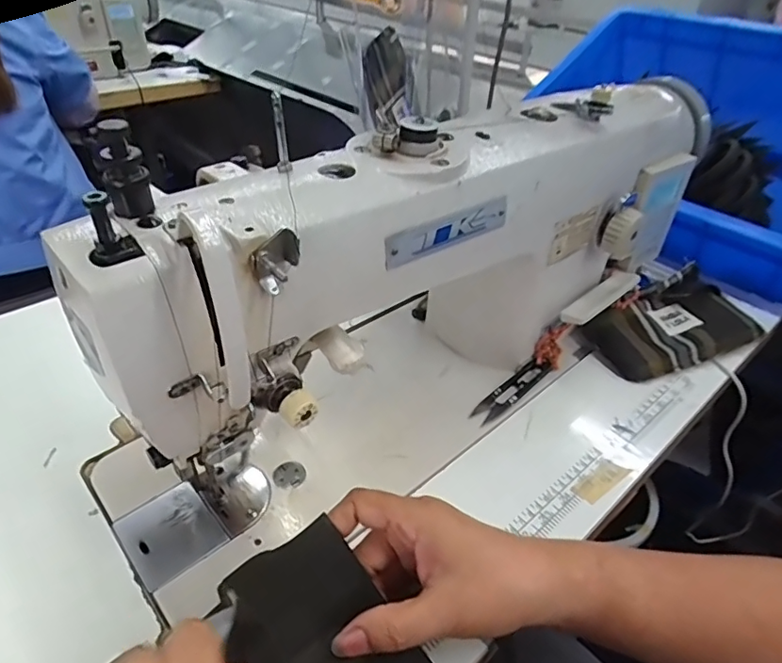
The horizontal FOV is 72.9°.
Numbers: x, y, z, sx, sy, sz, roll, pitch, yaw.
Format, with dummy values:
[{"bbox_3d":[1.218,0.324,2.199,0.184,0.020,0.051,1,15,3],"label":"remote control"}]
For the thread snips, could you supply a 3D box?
[{"bbox_3d":[0.110,0.052,0.482,0.024,0.011,0.101,31,46,32],"label":"thread snips"}]

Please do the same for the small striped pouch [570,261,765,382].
[{"bbox_3d":[0.296,-0.011,0.548,0.201,0.036,0.093,-18,42,-23],"label":"small striped pouch"}]

